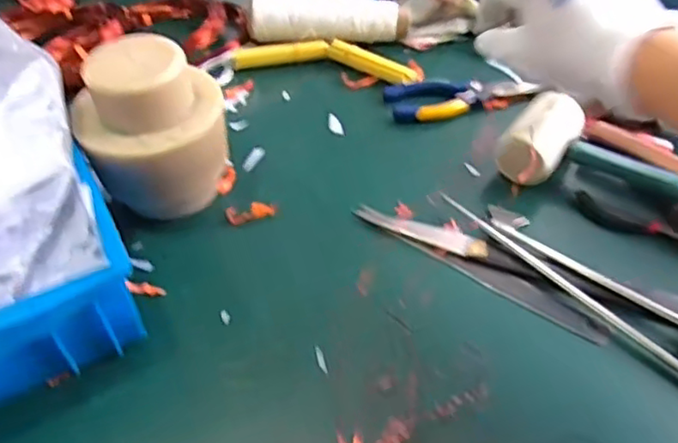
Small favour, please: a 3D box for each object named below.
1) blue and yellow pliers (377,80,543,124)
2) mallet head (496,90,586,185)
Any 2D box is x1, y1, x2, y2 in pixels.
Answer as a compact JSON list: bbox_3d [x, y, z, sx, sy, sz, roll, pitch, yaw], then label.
[{"bbox_3d":[0.118,-0.117,0.603,0.147,0.015,0.050,-1,47,2],"label":"blue and yellow pliers"},{"bbox_3d":[0.166,-0.064,0.524,0.052,0.056,0.074,27,54,25],"label":"mallet head"}]

